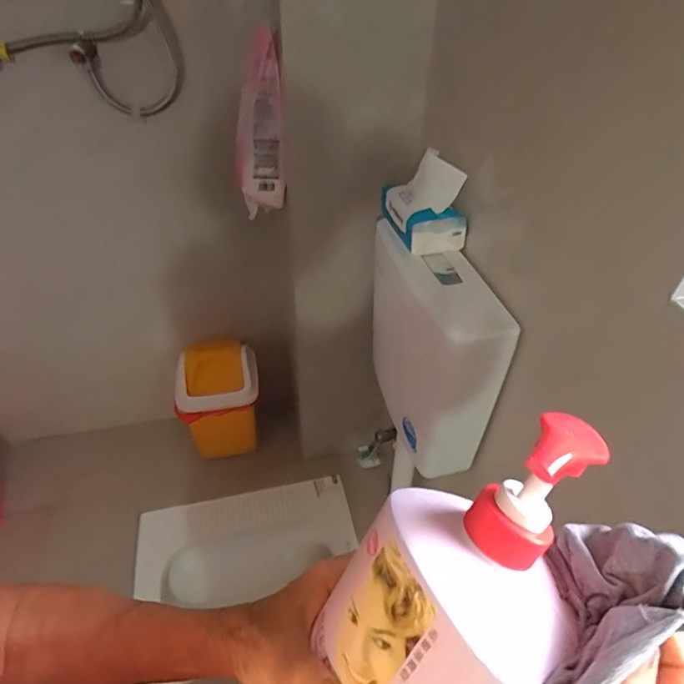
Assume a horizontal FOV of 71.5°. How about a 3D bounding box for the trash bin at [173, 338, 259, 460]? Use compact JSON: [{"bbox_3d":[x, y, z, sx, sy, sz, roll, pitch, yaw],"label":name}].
[{"bbox_3d":[-0.344,0.159,1.372,0.226,0.309,0.190,-9,44,-11],"label":"trash bin"}]

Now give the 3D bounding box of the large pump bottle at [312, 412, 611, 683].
[{"bbox_3d":[0.029,0.156,0.222,0.088,0.264,0.059,37,13,32],"label":"large pump bottle"}]

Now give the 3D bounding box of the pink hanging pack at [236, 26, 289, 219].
[{"bbox_3d":[-0.155,-0.392,0.883,0.091,0.287,0.070,-10,44,-13],"label":"pink hanging pack"}]

